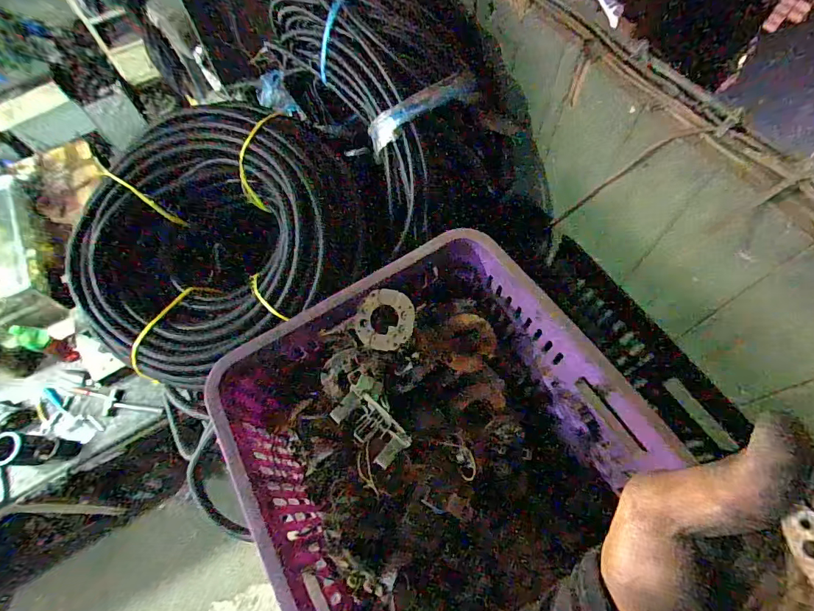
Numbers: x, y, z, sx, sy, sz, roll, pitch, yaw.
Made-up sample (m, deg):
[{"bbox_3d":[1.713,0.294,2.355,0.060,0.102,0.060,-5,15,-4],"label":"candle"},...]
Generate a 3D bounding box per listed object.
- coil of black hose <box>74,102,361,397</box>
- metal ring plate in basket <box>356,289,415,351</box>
[{"bbox_3d":[-0.271,-0.093,0.599,0.382,0.192,0.382,-2,82,11],"label":"coil of black hose"},{"bbox_3d":[-0.025,0.017,0.483,0.066,0.007,0.068,-1,85,14],"label":"metal ring plate in basket"}]

